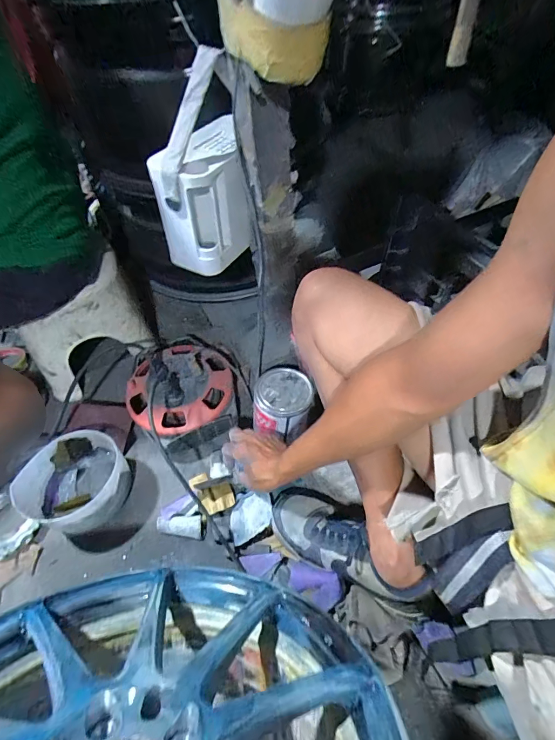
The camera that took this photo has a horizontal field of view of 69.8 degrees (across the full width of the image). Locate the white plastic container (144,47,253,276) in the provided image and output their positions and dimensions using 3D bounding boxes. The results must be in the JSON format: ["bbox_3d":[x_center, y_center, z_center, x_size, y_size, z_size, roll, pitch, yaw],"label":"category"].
[{"bbox_3d":[-0.119,-0.298,0.579,0.128,0.251,0.166,-11,54,-5],"label":"white plastic container"}]

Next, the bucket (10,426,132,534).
[{"bbox_3d":[-0.336,0.191,0.684,0.143,0.091,0.152,-1,54,2],"label":"bucket"}]

